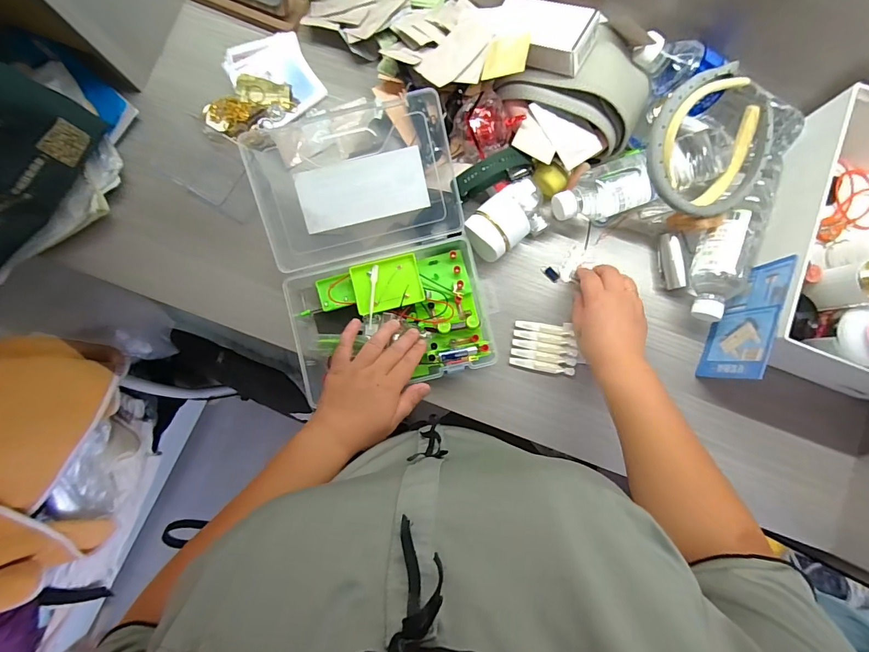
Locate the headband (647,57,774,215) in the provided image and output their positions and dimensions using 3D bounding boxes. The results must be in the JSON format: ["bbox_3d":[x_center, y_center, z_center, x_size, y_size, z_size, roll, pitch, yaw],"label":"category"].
[{"bbox_3d":[0.310,-0.206,0.470,0.158,0.043,0.155,-4,103,-16],"label":"headband"}]

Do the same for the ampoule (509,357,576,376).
[{"bbox_3d":[0.136,0.051,0.516,0.082,0.004,0.012,11,85,1],"label":"ampoule"}]

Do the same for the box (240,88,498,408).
[{"bbox_3d":[-0.078,-0.110,0.502,0.227,0.071,0.366,-14,85,-1],"label":"box"}]

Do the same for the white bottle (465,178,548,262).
[{"bbox_3d":[0.090,-0.130,0.507,0.105,0.060,0.065,-34,86,-3],"label":"white bottle"}]

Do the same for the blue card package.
[{"bbox_3d":[0.356,-0.005,0.478,0.008,0.103,0.136,18,85,2],"label":"blue card package"}]

